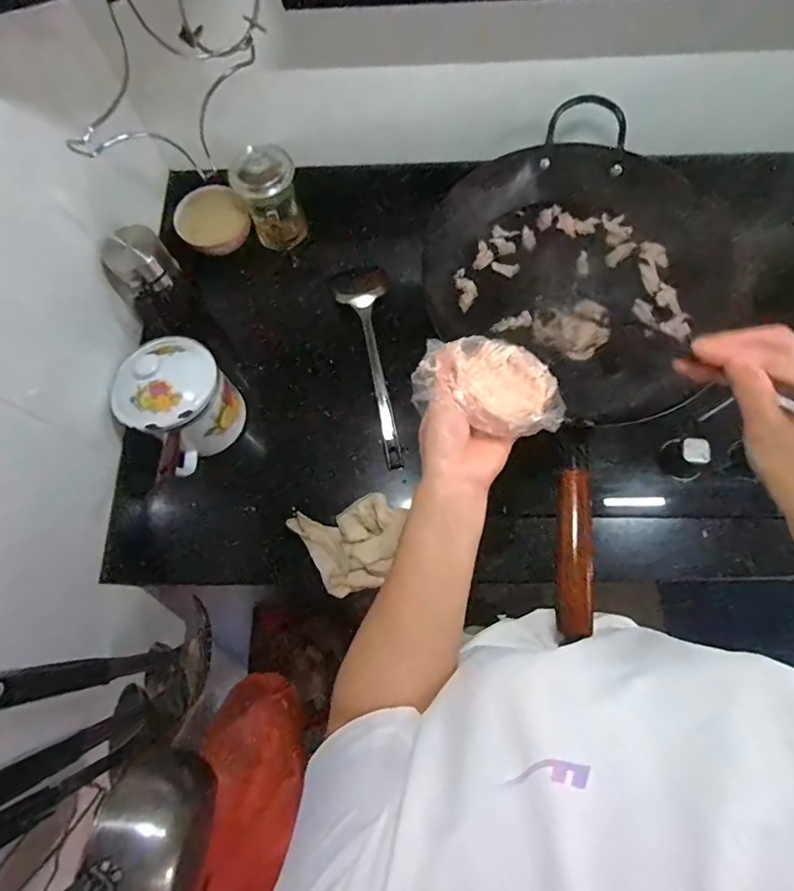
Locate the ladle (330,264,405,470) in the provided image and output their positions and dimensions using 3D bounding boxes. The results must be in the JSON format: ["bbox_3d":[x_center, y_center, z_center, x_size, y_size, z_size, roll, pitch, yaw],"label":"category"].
[{"bbox_3d":[-0.034,-0.120,0.700,0.079,0.037,0.308,-10,73,-1],"label":"ladle"}]

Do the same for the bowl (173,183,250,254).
[{"bbox_3d":[-0.266,-0.326,0.724,0.101,0.037,0.089,-24,74,-6],"label":"bowl"}]

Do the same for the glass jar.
[{"bbox_3d":[-0.178,-0.347,0.706,0.083,0.098,0.083,0,73,1],"label":"glass jar"}]

